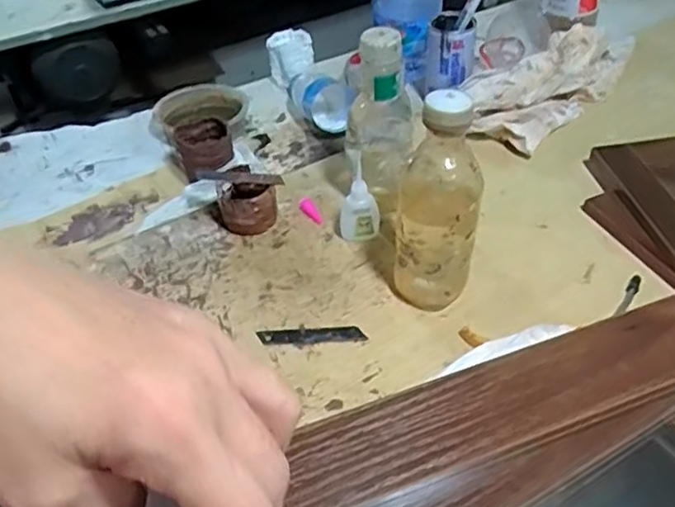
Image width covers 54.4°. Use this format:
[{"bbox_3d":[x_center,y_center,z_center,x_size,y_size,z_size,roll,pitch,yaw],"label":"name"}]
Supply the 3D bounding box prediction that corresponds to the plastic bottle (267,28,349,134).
[{"bbox_3d":[-0.039,-0.249,0.945,0.076,0.070,0.204,-18,44,-15],"label":"plastic bottle"}]

